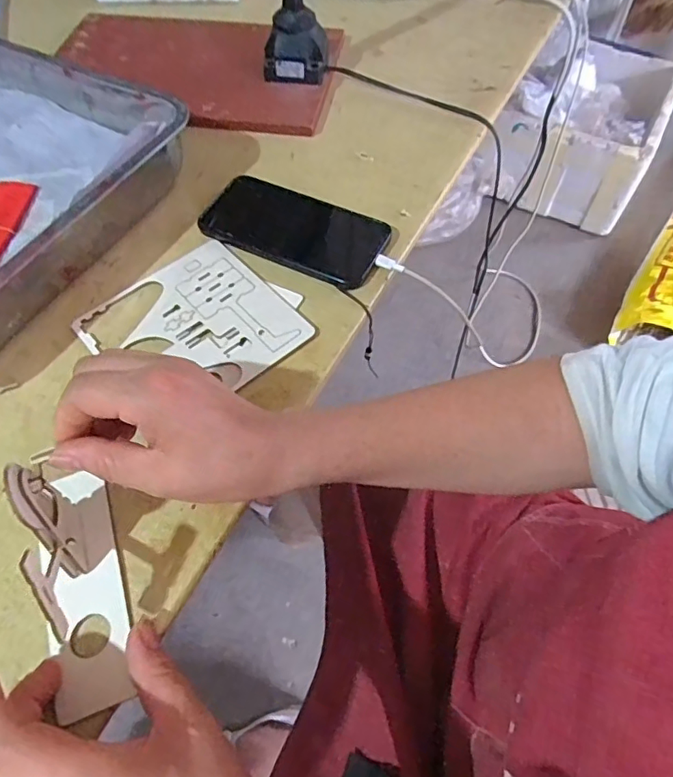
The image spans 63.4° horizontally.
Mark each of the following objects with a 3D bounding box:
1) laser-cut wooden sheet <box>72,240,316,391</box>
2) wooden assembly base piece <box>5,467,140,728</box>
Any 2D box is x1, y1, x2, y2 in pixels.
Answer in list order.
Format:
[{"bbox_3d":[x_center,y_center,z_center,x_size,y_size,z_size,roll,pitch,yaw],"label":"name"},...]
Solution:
[{"bbox_3d":[-0.113,-0.049,0.433,0.139,0.004,0.143,-38,63,-19],"label":"laser-cut wooden sheet"},{"bbox_3d":[-0.150,0.101,0.302,0.042,0.073,0.138,-14,60,-7],"label":"wooden assembly base piece"}]

